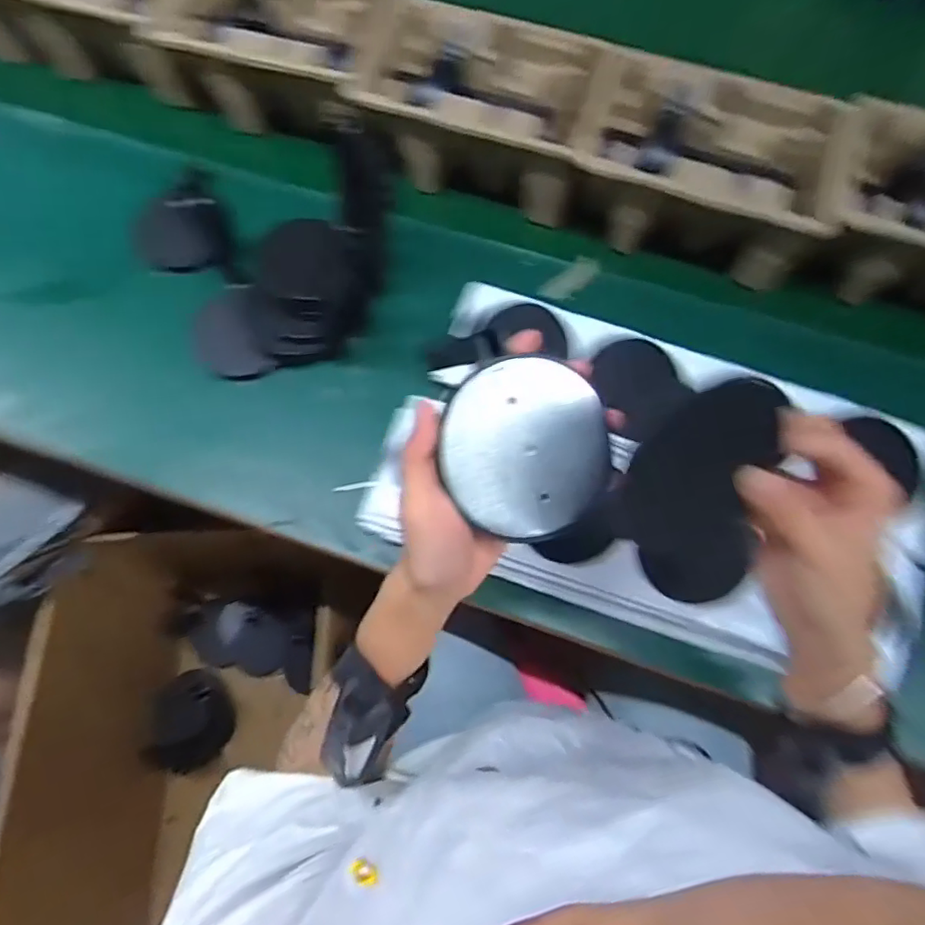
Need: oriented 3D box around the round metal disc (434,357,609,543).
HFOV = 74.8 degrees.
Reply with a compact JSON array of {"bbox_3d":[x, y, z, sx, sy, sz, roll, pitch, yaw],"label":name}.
[{"bbox_3d":[0.035,-0.006,0.321,0.090,0.006,0.096,-3,101,-15],"label":"round metal disc"}]

